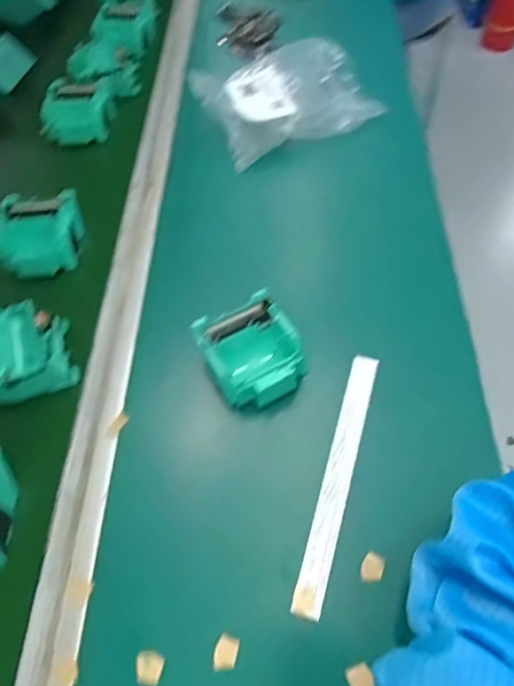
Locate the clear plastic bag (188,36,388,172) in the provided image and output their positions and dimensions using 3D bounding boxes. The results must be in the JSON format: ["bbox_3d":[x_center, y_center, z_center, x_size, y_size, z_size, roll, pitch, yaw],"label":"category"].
[{"bbox_3d":[0.037,-0.297,0.625,0.190,0.031,0.151,-24,64,-11],"label":"clear plastic bag"}]

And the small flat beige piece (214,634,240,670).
[{"bbox_3d":[-0.020,0.200,0.338,0.015,0.005,0.020,11,63,8],"label":"small flat beige piece"}]

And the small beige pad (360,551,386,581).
[{"bbox_3d":[0.081,0.157,0.365,0.015,0.004,0.019,23,65,14],"label":"small beige pad"}]

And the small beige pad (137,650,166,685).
[{"bbox_3d":[-0.069,0.208,0.336,0.018,0.005,0.019,11,63,7],"label":"small beige pad"}]

